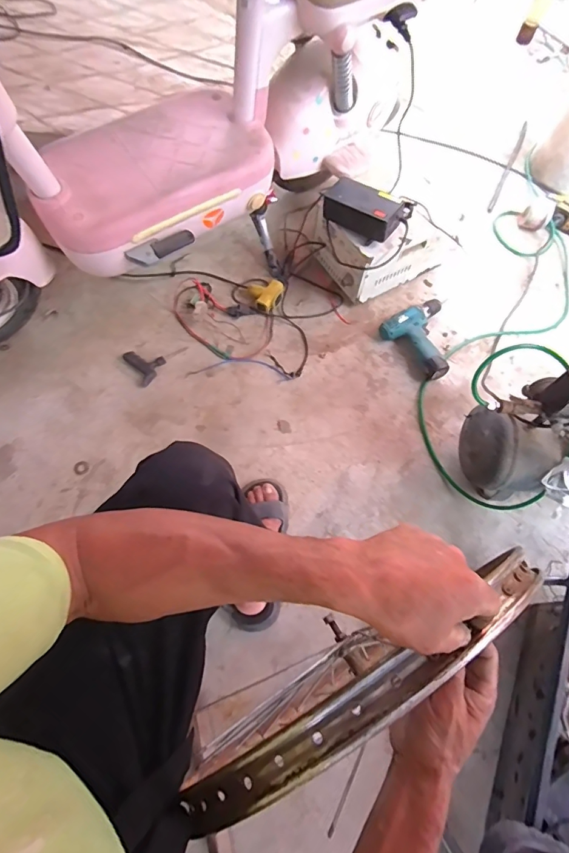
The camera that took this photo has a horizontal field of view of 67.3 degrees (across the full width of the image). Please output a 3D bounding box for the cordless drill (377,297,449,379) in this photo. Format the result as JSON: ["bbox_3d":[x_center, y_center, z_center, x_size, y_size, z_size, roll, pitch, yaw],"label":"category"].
[{"bbox_3d":[0.381,-0.237,1.086,0.206,0.050,0.198,-36,72,-13],"label":"cordless drill"}]

